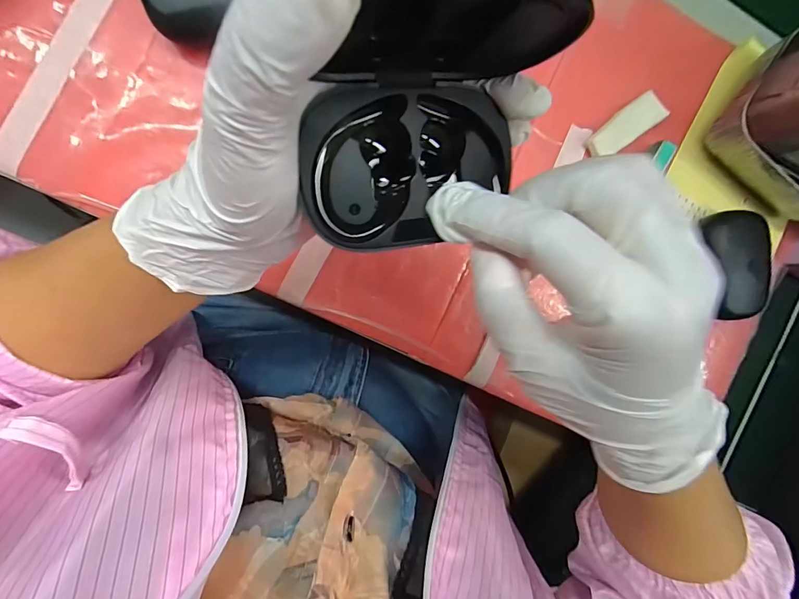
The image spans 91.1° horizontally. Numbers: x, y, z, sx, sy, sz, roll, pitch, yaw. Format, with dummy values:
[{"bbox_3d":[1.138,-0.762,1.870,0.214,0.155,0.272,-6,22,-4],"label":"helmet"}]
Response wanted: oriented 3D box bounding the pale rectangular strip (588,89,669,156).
[{"bbox_3d":[0.179,-0.136,0.310,0.066,0.011,0.026,-39,98,-5],"label":"pale rectangular strip"}]

